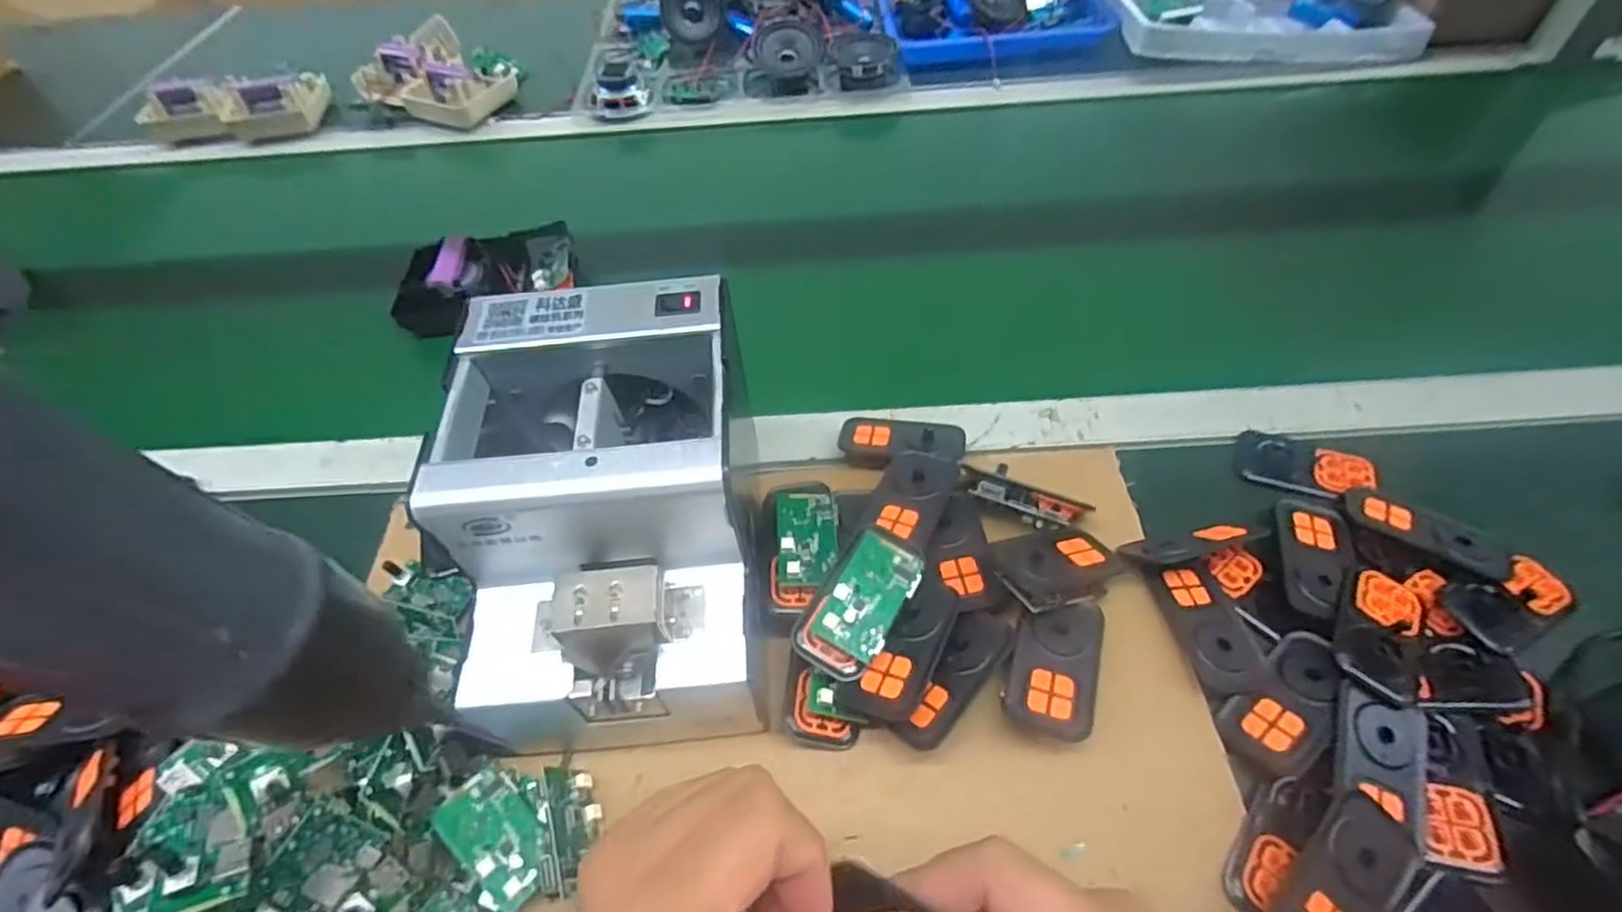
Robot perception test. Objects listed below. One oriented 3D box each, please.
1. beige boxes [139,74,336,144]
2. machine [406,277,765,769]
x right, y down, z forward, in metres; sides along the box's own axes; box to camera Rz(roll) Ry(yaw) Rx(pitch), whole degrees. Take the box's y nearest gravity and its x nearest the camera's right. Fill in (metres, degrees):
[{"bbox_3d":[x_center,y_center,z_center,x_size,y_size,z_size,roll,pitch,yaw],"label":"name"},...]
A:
[{"bbox_3d":[-0.630,-0.382,0.765,0.182,0.042,0.076,-12,53,-5],"label":"beige boxes"},{"bbox_3d":[-0.095,0.029,0.334,0.128,0.134,0.174,-3,53,2],"label":"machine"}]

